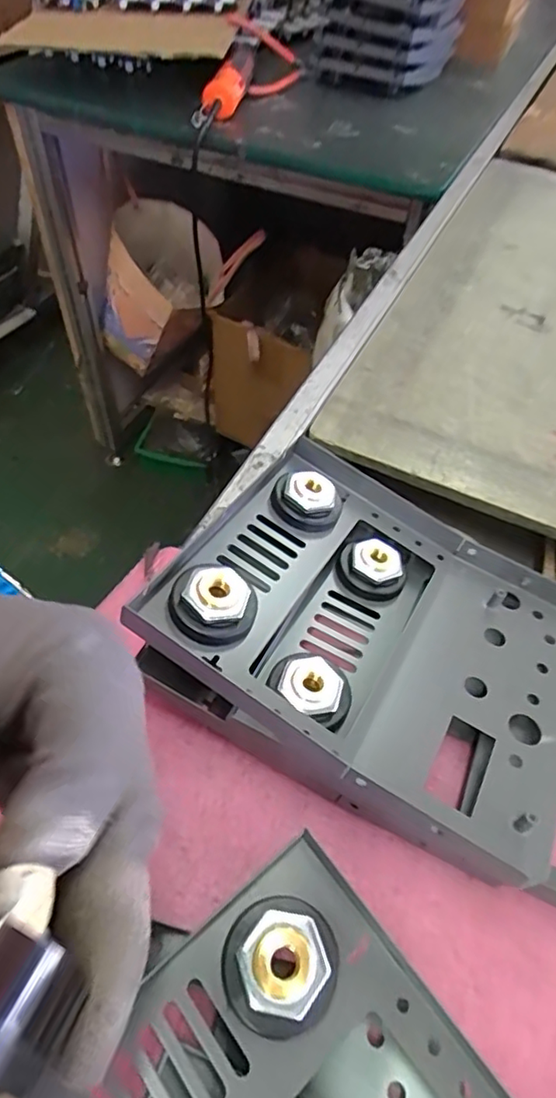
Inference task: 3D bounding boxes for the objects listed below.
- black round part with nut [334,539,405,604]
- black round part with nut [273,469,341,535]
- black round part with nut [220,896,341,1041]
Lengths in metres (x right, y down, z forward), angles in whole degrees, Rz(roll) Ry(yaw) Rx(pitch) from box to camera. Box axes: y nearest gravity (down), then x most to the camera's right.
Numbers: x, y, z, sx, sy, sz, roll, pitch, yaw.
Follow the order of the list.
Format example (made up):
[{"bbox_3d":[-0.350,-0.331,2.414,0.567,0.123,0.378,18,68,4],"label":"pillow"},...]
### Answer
[{"bbox_3d":[0.049,0.012,0.317,0.034,0.013,0.033,2,53,-2],"label":"black round part with nut"},{"bbox_3d":[0.015,-0.024,0.311,0.034,0.017,0.031,2,53,-2],"label":"black round part with nut"},{"bbox_3d":[0.001,0.135,0.193,0.036,0.014,0.035,2,53,-2],"label":"black round part with nut"}]

